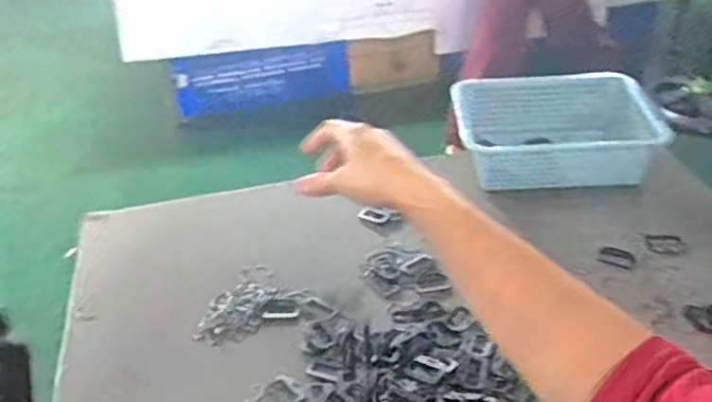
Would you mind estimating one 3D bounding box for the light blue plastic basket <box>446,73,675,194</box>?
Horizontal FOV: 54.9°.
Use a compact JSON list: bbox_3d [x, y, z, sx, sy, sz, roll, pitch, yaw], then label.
[{"bbox_3d":[0.402,-0.137,1.384,0.366,0.143,0.256,-1,36,3],"label":"light blue plastic basket"}]

